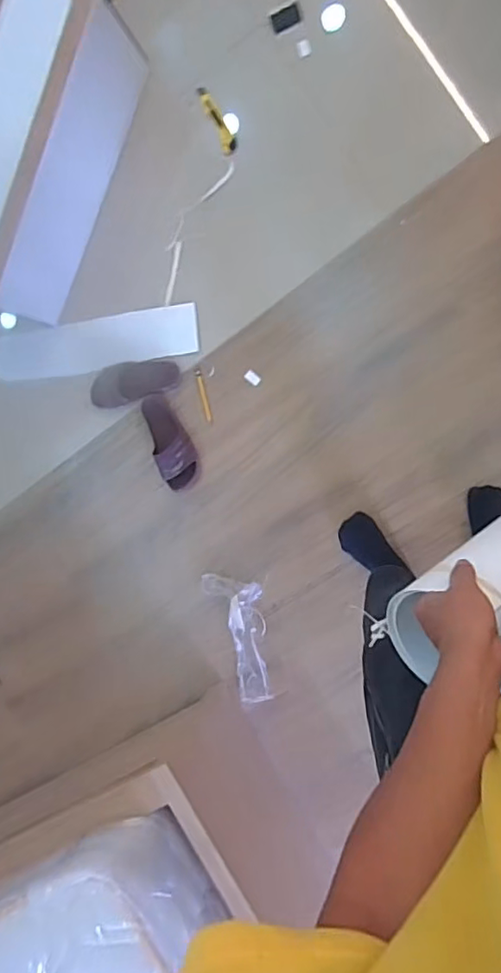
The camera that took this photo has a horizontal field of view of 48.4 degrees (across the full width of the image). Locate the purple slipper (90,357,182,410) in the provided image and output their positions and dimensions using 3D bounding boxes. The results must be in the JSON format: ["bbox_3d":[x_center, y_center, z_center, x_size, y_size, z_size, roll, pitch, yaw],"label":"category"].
[{"bbox_3d":[-0.289,-0.257,1.368,0.238,0.046,0.095,-15,92,15],"label":"purple slipper"}]

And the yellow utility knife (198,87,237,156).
[{"bbox_3d":[-0.075,-0.835,1.260,0.037,0.013,0.158,-24,89,14],"label":"yellow utility knife"}]

